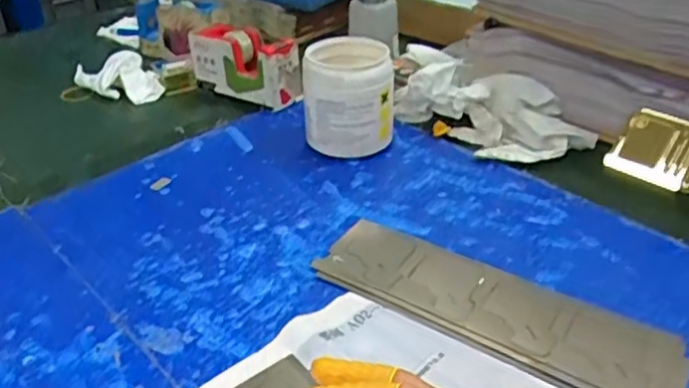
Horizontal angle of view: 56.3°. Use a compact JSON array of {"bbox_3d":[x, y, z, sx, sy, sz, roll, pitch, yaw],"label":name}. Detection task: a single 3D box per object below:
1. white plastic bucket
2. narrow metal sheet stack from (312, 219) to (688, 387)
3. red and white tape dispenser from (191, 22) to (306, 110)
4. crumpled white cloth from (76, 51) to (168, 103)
[{"bbox_3d":[0.004,-0.103,0.697,0.092,0.110,0.086,-1,34,1],"label":"white plastic bucket"},{"bbox_3d":[0.115,0.083,0.501,0.277,0.011,0.091,20,39,29],"label":"narrow metal sheet stack"},{"bbox_3d":[-0.124,-0.161,0.814,0.151,0.078,0.053,20,40,29],"label":"red and white tape dispenser"},{"bbox_3d":[-0.315,-0.164,0.864,0.168,0.042,0.068,22,41,31],"label":"crumpled white cloth"}]

